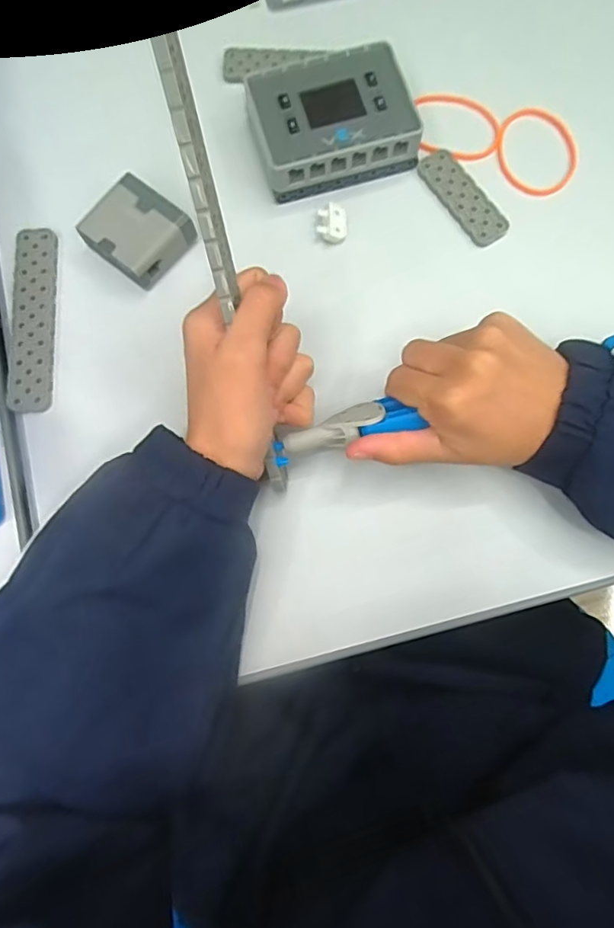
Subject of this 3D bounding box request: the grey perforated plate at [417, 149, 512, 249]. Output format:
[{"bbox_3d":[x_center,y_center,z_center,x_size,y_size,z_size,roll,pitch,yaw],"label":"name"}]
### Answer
[{"bbox_3d":[0.104,-0.179,0.367,0.029,0.005,0.073,-32,79,-7],"label":"grey perforated plate"}]

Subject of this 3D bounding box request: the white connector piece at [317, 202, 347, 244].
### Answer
[{"bbox_3d":[0.017,-0.159,0.361,0.019,0.009,0.024,1,76,0],"label":"white connector piece"}]

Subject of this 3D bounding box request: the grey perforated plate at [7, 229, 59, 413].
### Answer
[{"bbox_3d":[-0.174,-0.093,0.350,0.027,0.007,0.122,-3,77,-1],"label":"grey perforated plate"}]

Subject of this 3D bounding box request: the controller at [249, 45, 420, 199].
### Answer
[{"bbox_3d":[0.015,-0.224,0.363,0.101,0.034,0.075,-17,77,-4],"label":"controller"}]

